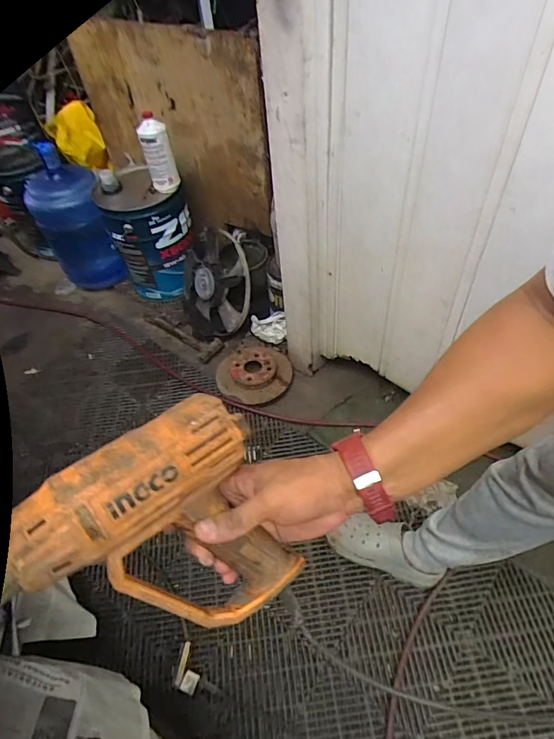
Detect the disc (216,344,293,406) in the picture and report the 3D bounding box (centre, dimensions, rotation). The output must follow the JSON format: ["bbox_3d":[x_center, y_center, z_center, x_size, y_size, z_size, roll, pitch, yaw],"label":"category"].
[{"bbox_3d":[-0.075,0.007,1.401,0.228,0.053,0.222,-3,51,3],"label":"disc"}]

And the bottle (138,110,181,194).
[{"bbox_3d":[-0.360,-0.653,1.355,0.081,0.213,0.092,-20,52,-10],"label":"bottle"}]

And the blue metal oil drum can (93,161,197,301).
[{"bbox_3d":[-0.440,-0.470,1.581,0.267,0.393,0.291,-3,51,3],"label":"blue metal oil drum can"}]

